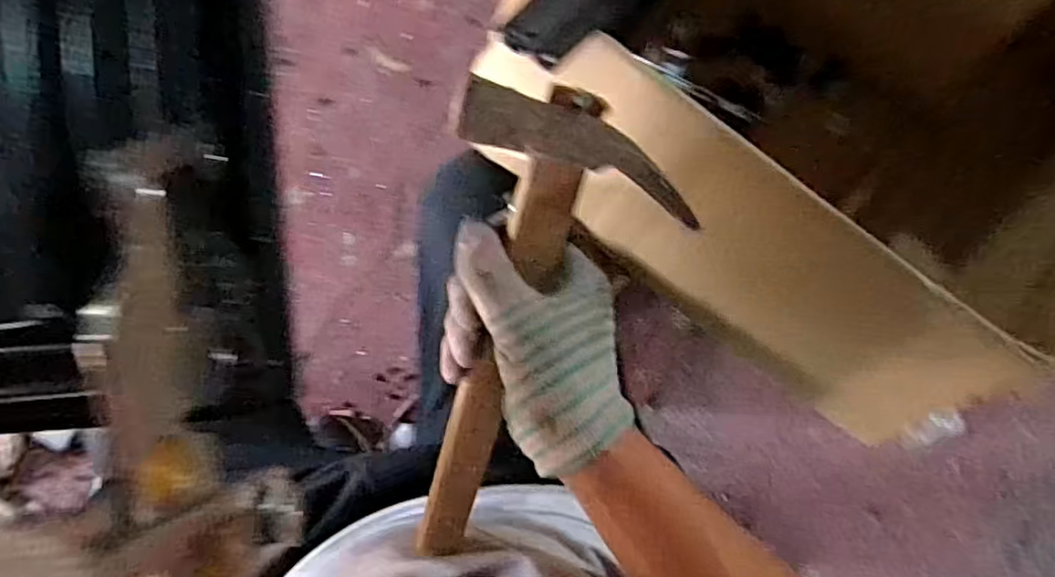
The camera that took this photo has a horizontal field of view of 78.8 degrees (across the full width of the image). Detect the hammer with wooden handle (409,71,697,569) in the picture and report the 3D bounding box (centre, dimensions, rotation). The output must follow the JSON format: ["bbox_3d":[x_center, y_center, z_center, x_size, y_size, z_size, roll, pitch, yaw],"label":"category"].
[{"bbox_3d":[-0.002,0.038,0.351,0.116,0.027,0.278,15,110,-1],"label":"hammer with wooden handle"}]

